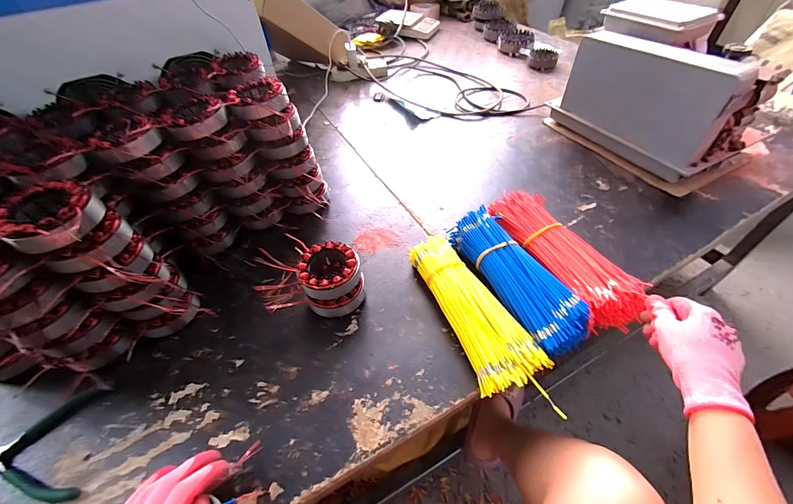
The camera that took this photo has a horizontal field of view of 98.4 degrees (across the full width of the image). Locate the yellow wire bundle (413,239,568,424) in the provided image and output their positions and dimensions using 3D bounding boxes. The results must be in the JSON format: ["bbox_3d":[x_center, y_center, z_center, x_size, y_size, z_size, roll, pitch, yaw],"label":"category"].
[{"bbox_3d":[0.106,0.079,0.479,0.084,0.049,0.257,-18,50,-13],"label":"yellow wire bundle"}]

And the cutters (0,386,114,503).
[{"bbox_3d":[-0.421,0.237,0.399,0.128,0.015,0.122,-15,50,-10],"label":"cutters"}]

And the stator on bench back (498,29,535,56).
[{"bbox_3d":[0.399,-0.700,1.149,0.115,0.043,0.114,12,50,13],"label":"stator on bench back"}]

